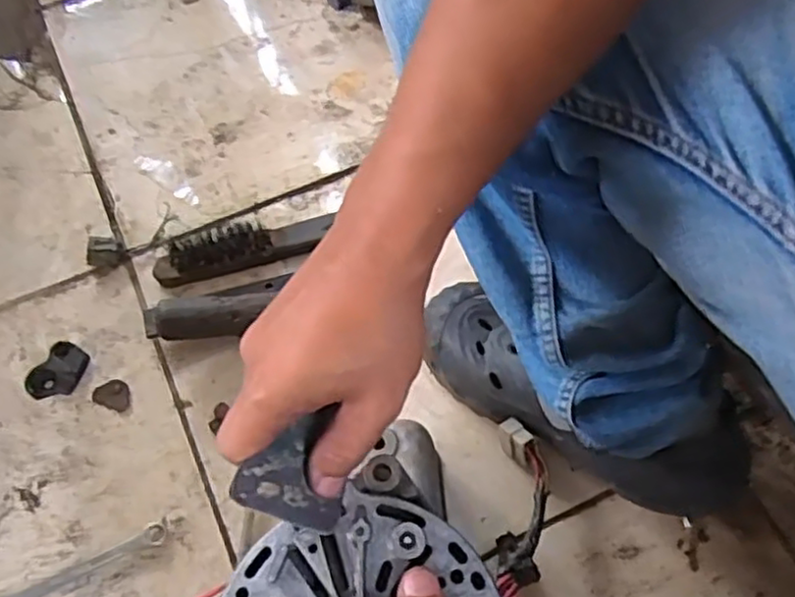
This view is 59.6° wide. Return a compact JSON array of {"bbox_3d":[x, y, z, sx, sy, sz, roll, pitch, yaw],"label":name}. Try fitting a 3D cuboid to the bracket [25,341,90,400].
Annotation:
[{"bbox_3d":[-0.307,0.066,0.628,0.039,0.014,0.056,19,63,10],"label":"bracket"}]

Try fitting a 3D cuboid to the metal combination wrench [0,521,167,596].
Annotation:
[{"bbox_3d":[-0.257,0.217,0.554,0.146,0.004,0.018,-23,64,-12],"label":"metal combination wrench"}]

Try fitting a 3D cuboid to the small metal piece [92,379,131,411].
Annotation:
[{"bbox_3d":[-0.254,0.085,0.621,0.036,0.004,0.027,22,64,11],"label":"small metal piece"}]

